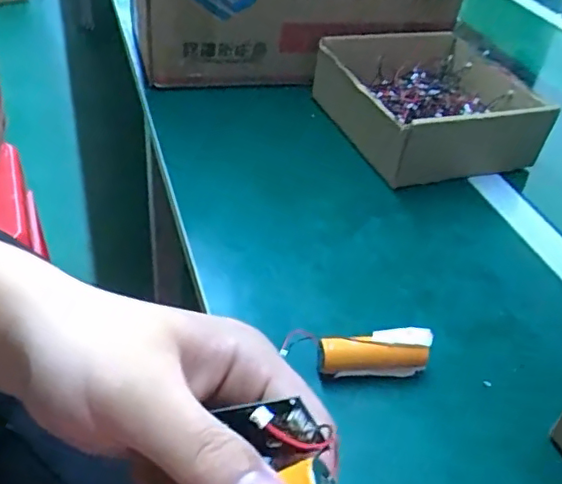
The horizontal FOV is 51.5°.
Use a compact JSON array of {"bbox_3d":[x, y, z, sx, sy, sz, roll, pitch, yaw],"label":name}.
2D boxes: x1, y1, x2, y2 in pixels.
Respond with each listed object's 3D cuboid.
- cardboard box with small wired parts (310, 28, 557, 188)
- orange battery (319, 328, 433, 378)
[{"bbox_3d":[0.160,-0.156,0.638,0.205,0.068,0.211,-10,44,-21],"label":"cardboard box with small wired parts"},{"bbox_3d":[0.062,0.075,0.386,0.073,0.029,0.018,0,41,-11],"label":"orange battery"}]

